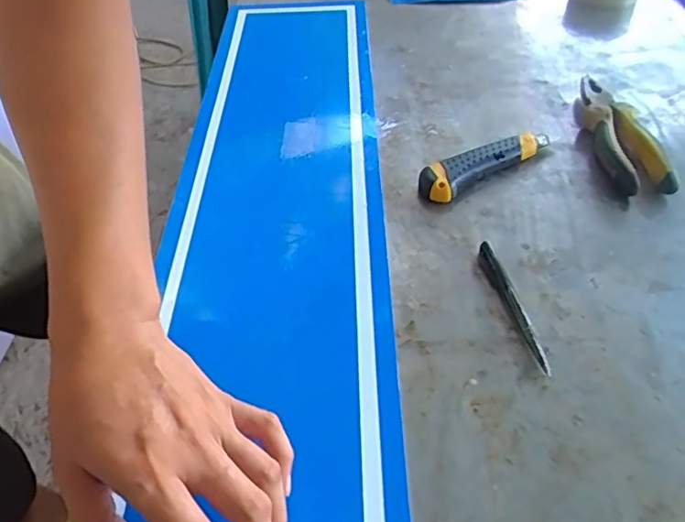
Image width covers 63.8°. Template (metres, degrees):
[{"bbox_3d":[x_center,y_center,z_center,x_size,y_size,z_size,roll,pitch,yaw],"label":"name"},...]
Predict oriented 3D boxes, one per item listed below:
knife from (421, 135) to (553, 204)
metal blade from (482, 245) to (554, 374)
[{"bbox_3d":[0.141,-0.101,0.548,0.147,0.025,0.044,-28,53,-22],"label":"knife"},{"bbox_3d":[0.136,0.033,0.437,0.013,0.008,0.128,-10,48,-7],"label":"metal blade"}]

